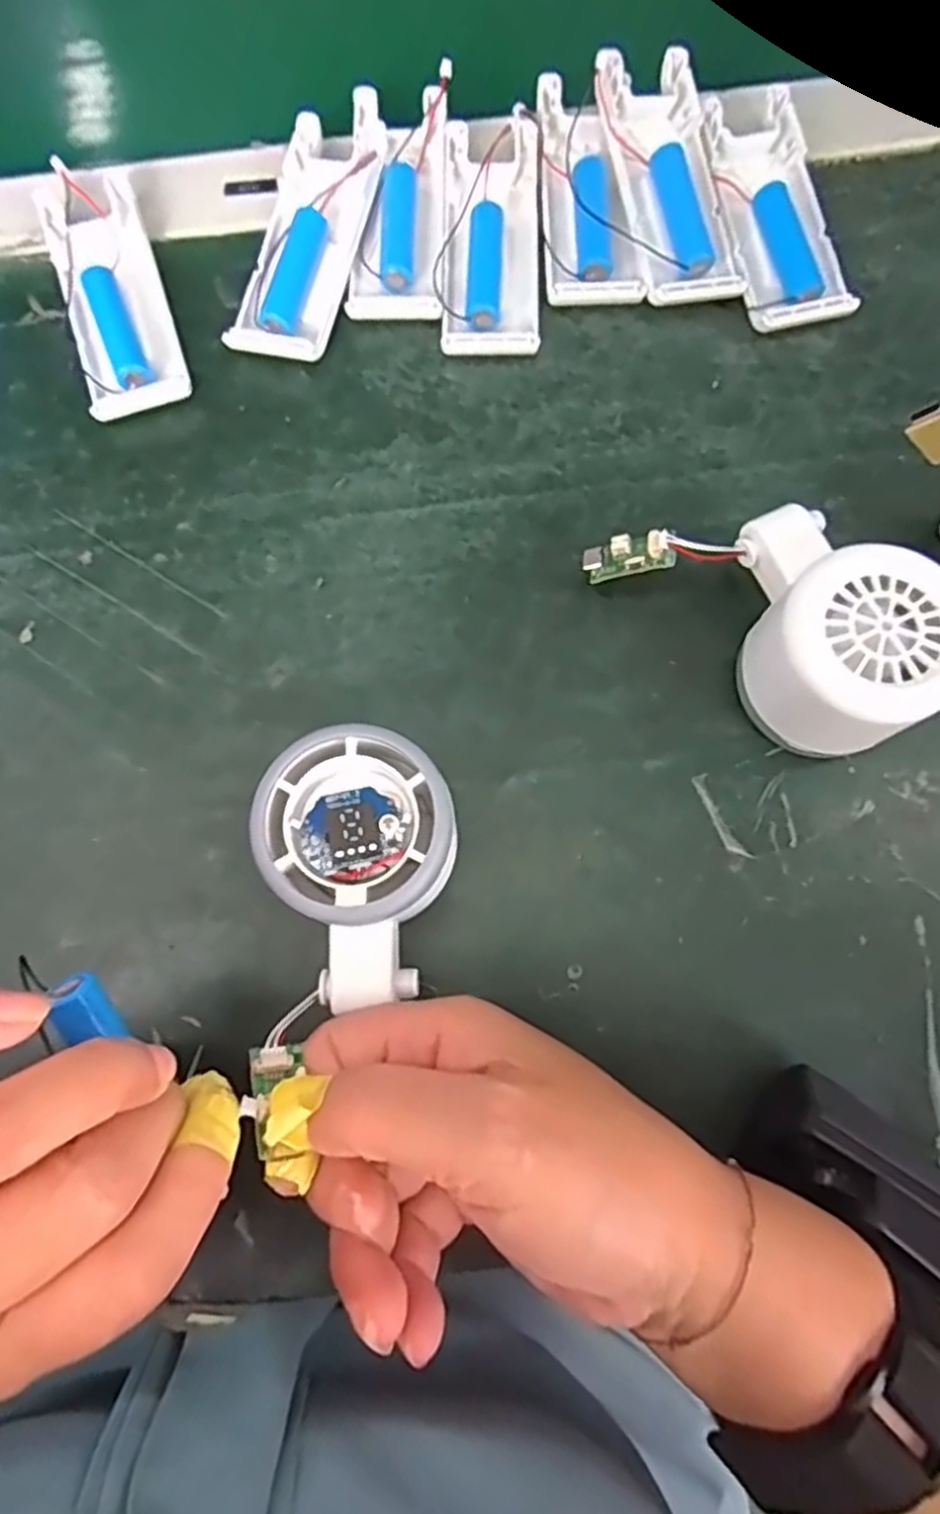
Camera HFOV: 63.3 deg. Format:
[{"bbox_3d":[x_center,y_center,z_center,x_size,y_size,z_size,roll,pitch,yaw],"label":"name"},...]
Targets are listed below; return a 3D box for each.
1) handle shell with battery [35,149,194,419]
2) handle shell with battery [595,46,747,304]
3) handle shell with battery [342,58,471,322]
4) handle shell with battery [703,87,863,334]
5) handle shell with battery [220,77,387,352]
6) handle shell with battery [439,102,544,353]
[{"bbox_3d":[-0.146,-0.187,0.308,0.039,0.025,0.099,-18,78,-3],"label":"handle shell with battery"},{"bbox_3d":[0.081,-0.234,0.309,0.041,0.027,0.098,-12,78,-1],"label":"handle shell with battery"},{"bbox_3d":[-0.024,-0.232,0.318,0.039,0.015,0.105,9,78,3],"label":"handle shell with battery"},{"bbox_3d":[0.126,-0.225,0.317,0.041,0.018,0.101,-11,78,-1],"label":"handle shell with battery"},{"bbox_3d":[-0.063,-0.219,0.315,0.039,0.022,0.121,17,79,5],"label":"handle shell with battery"},{"bbox_3d":[0.010,-0.215,0.317,0.039,0.016,0.105,1,78,2],"label":"handle shell with battery"}]

